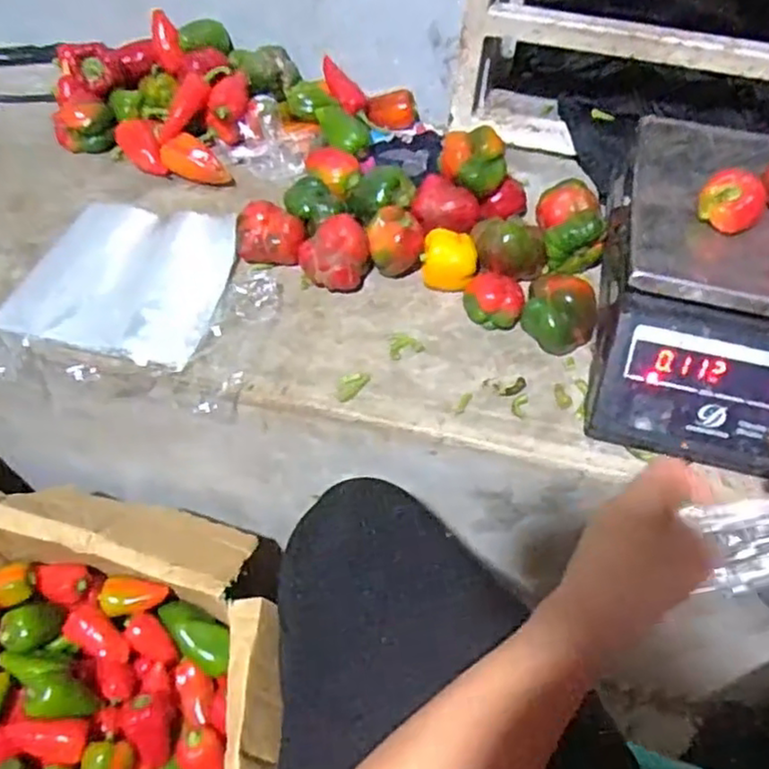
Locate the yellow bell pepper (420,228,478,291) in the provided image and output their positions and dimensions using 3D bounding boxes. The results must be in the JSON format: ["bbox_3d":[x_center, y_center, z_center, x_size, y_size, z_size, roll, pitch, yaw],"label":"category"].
[{"bbox_3d":[0.060,-0.115,0.629,0.051,0.038,0.040,14,54,7],"label":"yellow bell pepper"}]

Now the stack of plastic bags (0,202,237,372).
[{"bbox_3d":[-0.234,-0.103,0.632,0.175,0.013,0.182,13,54,7],"label":"stack of plastic bags"}]

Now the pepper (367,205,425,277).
[{"bbox_3d":[0.011,-0.135,0.643,0.052,0.053,0.062,2,54,-1],"label":"pepper"}]

